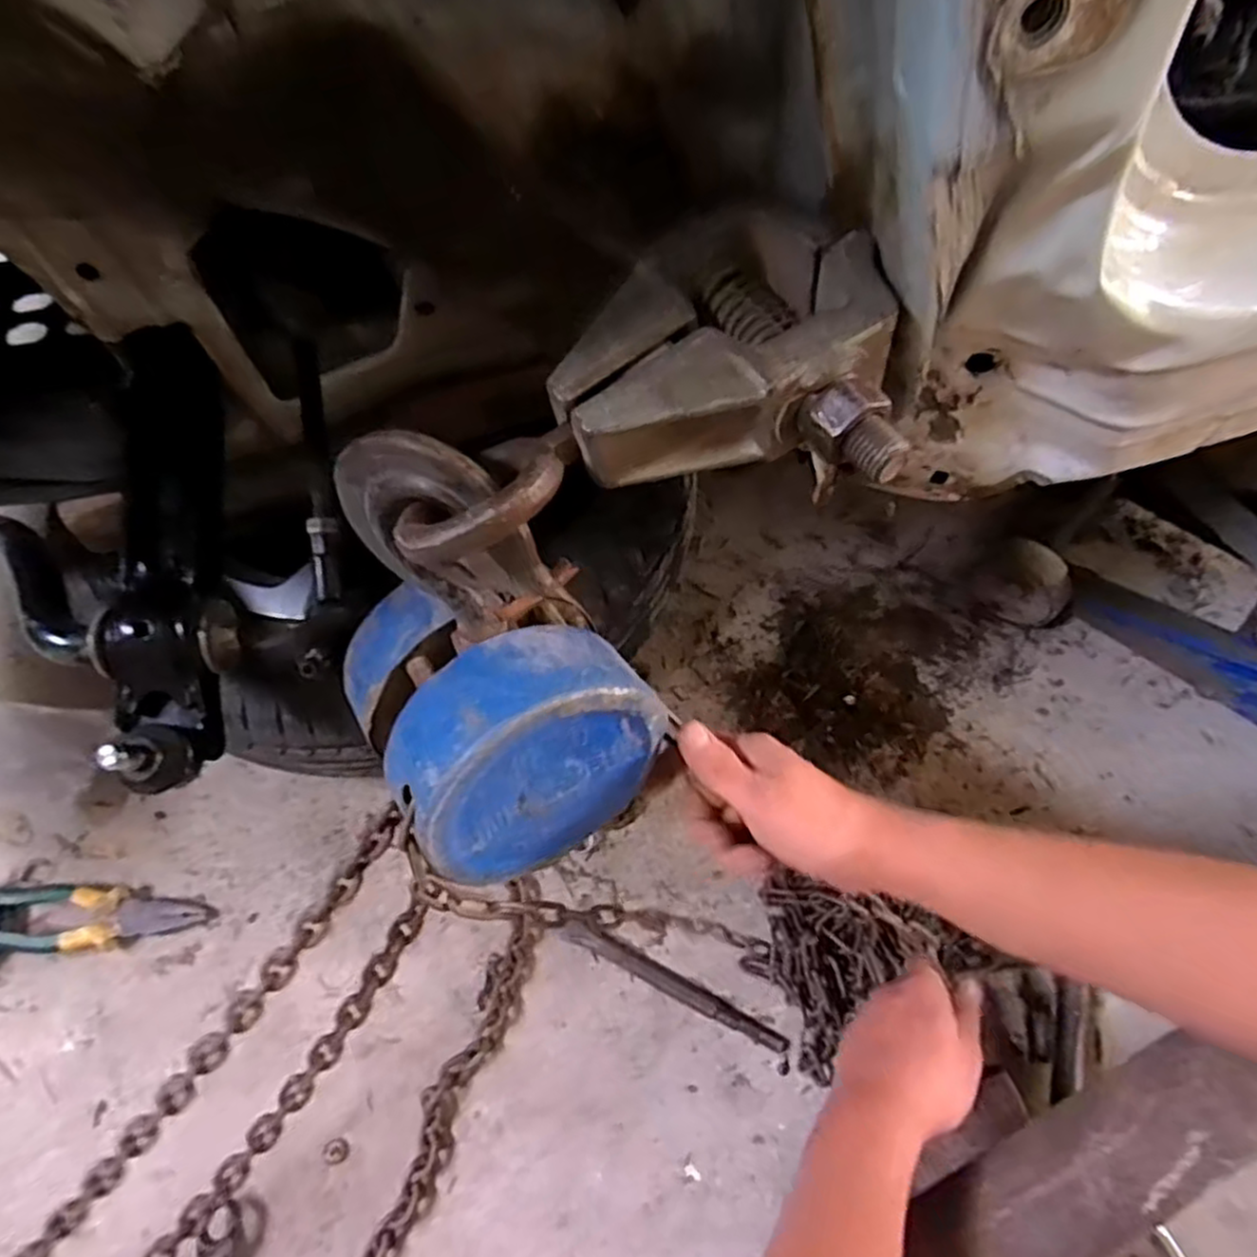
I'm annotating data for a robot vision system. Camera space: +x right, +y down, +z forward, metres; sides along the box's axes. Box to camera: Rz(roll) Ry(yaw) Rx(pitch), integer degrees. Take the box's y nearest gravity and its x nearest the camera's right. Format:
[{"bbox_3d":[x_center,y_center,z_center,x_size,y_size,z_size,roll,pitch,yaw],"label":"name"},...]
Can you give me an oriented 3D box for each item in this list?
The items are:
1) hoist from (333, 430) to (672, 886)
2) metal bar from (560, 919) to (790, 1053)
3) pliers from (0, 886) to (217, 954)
[{"bbox_3d":[-0.069,0.016,0.351,0.123,0.200,0.129,-30,62,-13],"label":"hoist"},{"bbox_3d":[0.035,0.286,0.596,0.193,0.013,0.018,24,67,17],"label":"metal bar"},{"bbox_3d":[-0.469,0.252,0.638,0.207,0.026,0.053,-1,62,5],"label":"pliers"}]

